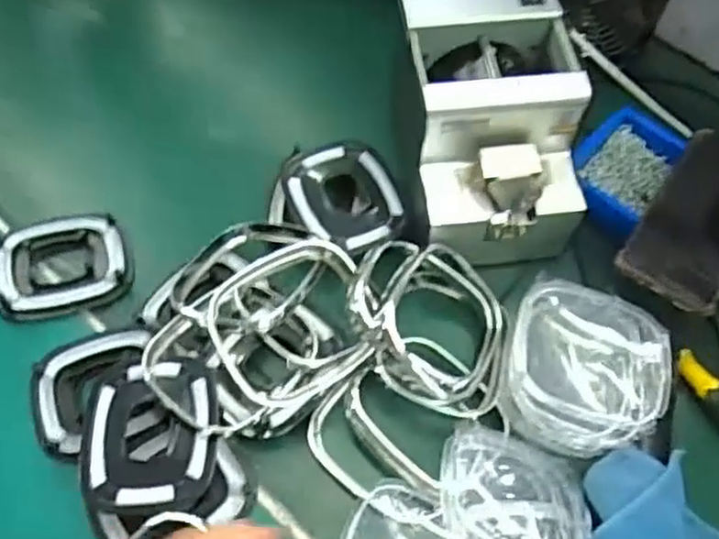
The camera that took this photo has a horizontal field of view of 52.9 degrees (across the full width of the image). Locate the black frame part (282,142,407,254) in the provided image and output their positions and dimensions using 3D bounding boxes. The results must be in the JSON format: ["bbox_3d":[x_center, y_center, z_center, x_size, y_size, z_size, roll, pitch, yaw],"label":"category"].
[{"bbox_3d":[-0.011,-0.060,0.620,0.091,0.026,0.109,-18,63,-10],"label":"black frame part"}]

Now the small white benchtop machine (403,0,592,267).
[{"bbox_3d":[0.105,-0.118,0.578,0.131,0.111,0.181,-7,62,-4],"label":"small white benchtop machine"}]

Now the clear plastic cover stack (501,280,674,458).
[{"bbox_3d":[0.163,0.070,0.524,0.110,0.050,0.116,10,62,5],"label":"clear plastic cover stack"}]

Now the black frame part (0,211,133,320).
[{"bbox_3d":[-0.251,-0.006,0.606,0.107,0.022,0.089,-14,63,-8],"label":"black frame part"}]

